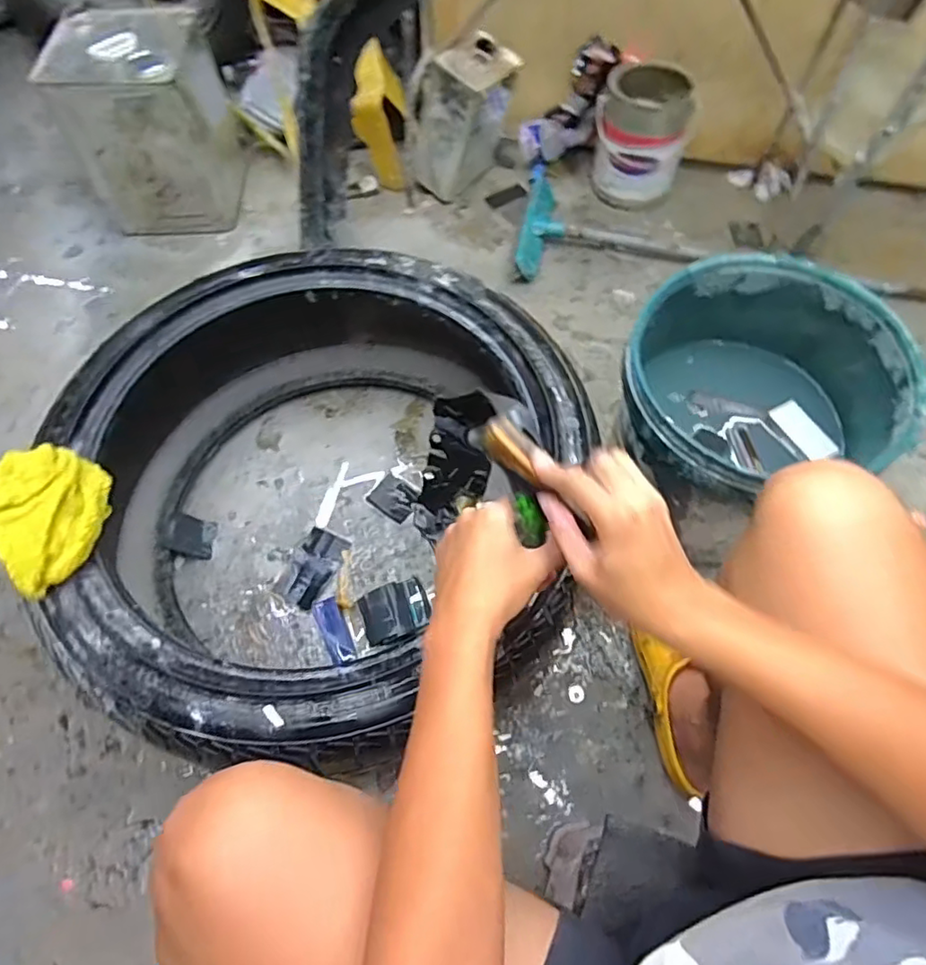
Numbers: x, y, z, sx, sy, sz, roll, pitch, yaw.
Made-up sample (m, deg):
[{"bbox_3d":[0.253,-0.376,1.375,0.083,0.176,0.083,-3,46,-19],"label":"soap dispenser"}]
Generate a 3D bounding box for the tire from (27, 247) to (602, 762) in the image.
[{"bbox_3d":[-0.180,0.001,0.815,0.665,0.268,0.686,0,63,0],"label":"tire"}]

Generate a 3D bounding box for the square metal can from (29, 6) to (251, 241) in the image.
[{"bbox_3d":[-0.589,-0.689,1.164,0.251,0.290,0.268,-7,63,-3],"label":"square metal can"}]

